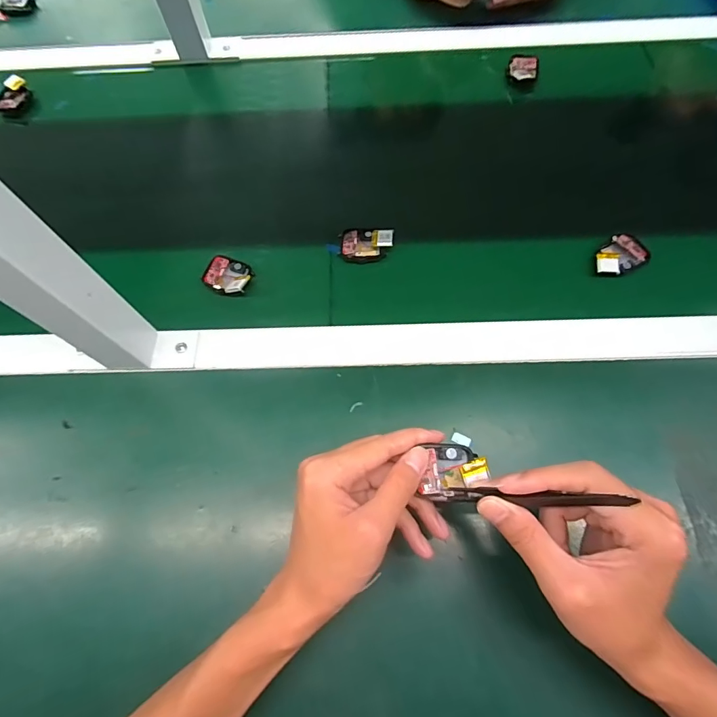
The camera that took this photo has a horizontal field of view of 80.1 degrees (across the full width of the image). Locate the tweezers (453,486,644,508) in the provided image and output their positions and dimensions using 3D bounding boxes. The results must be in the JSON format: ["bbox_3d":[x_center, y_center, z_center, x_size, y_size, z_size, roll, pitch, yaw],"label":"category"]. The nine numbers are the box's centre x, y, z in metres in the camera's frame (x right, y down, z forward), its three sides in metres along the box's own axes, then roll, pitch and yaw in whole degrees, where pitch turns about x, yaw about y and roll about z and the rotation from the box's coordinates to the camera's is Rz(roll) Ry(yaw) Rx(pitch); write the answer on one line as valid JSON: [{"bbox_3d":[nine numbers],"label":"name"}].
[{"bbox_3d":[0.100,0.082,0.251,0.101,0.016,0.009,-9,64,36],"label":"tweezers"}]

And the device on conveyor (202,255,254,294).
[{"bbox_3d":[-0.131,-0.083,0.428,0.048,0.017,0.037,17,70,9],"label":"device on conveyor"}]

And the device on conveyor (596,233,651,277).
[{"bbox_3d":[0.256,-0.102,0.420,0.056,0.011,0.036,-27,70,-8],"label":"device on conveyor"}]

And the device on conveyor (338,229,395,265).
[{"bbox_3d":[0.009,-0.117,0.437,0.053,0.017,0.037,5,69,4],"label":"device on conveyor"}]

